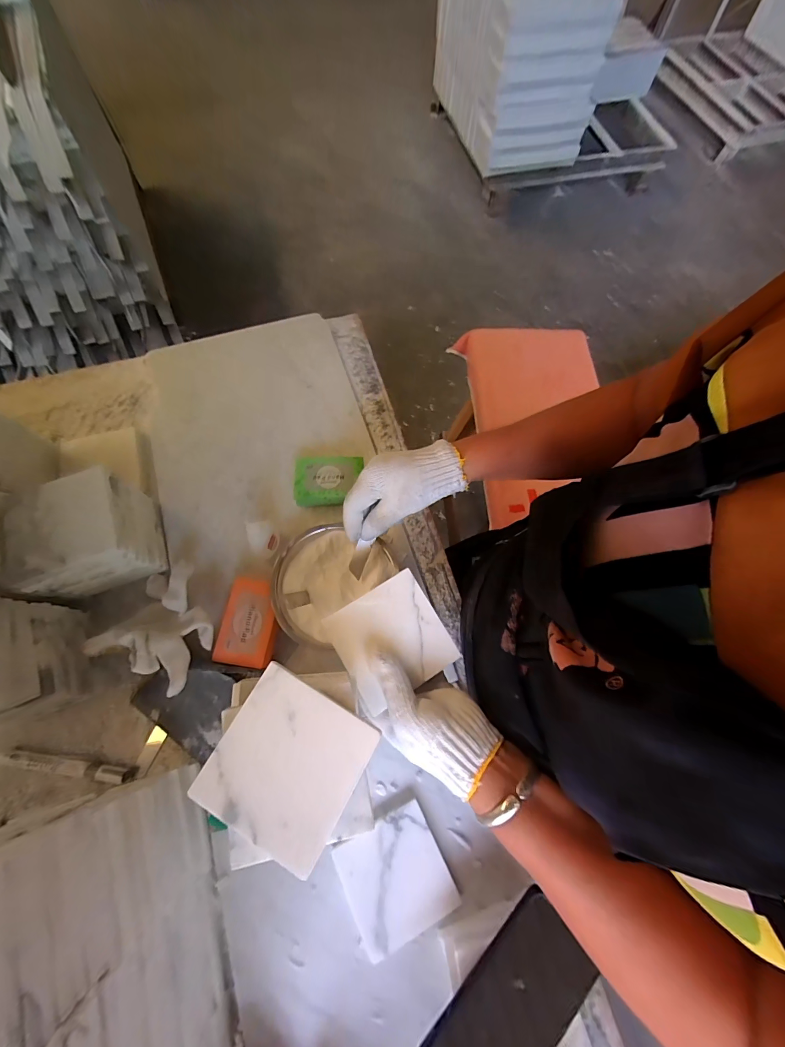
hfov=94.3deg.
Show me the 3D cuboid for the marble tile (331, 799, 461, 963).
[{"bbox_3d":[0.002,0.363,0.374,0.102,0.010,0.100,-25,72,-11],"label":"marble tile"}]

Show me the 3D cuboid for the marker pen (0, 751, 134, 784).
[{"bbox_3d":[-0.367,0.270,0.405,0.146,0.016,0.017,9,69,2],"label":"marker pen"}]

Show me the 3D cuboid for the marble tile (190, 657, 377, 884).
[{"bbox_3d":[-0.075,0.174,0.266,0.100,0.012,0.100,28,71,9],"label":"marble tile"}]

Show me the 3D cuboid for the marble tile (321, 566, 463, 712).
[{"bbox_3d":[0.001,0.111,0.352,0.098,0.005,0.100,-31,85,-12],"label":"marble tile"}]

